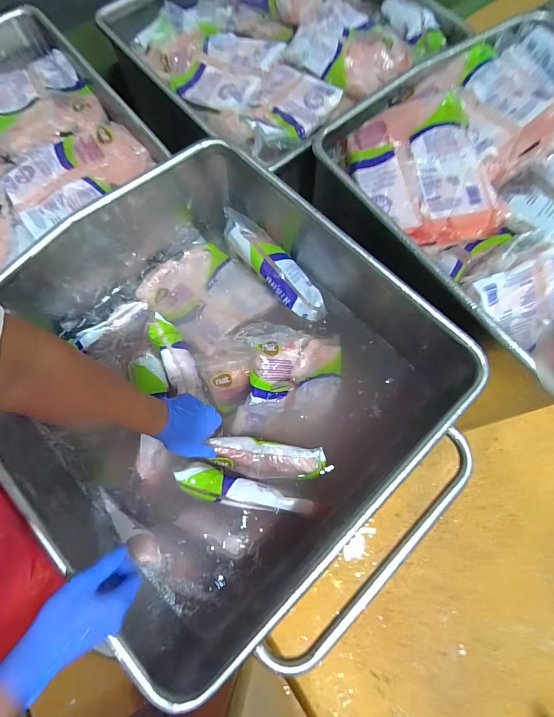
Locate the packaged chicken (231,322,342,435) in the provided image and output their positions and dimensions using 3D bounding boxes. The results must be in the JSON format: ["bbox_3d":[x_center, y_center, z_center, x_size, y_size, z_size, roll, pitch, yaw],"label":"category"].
[{"bbox_3d":[0.025,0.035,0.773,0.224,0.087,0.213,-2,72,0],"label":"packaged chicken"}]

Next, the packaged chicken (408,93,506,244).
[{"bbox_3d":[0.331,-0.364,0.697,0.180,0.056,0.313,-1,72,0],"label":"packaged chicken"}]

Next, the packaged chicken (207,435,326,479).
[{"bbox_3d":[-0.018,0.198,0.715,0.210,0.048,0.072,9,72,-6],"label":"packaged chicken"}]

